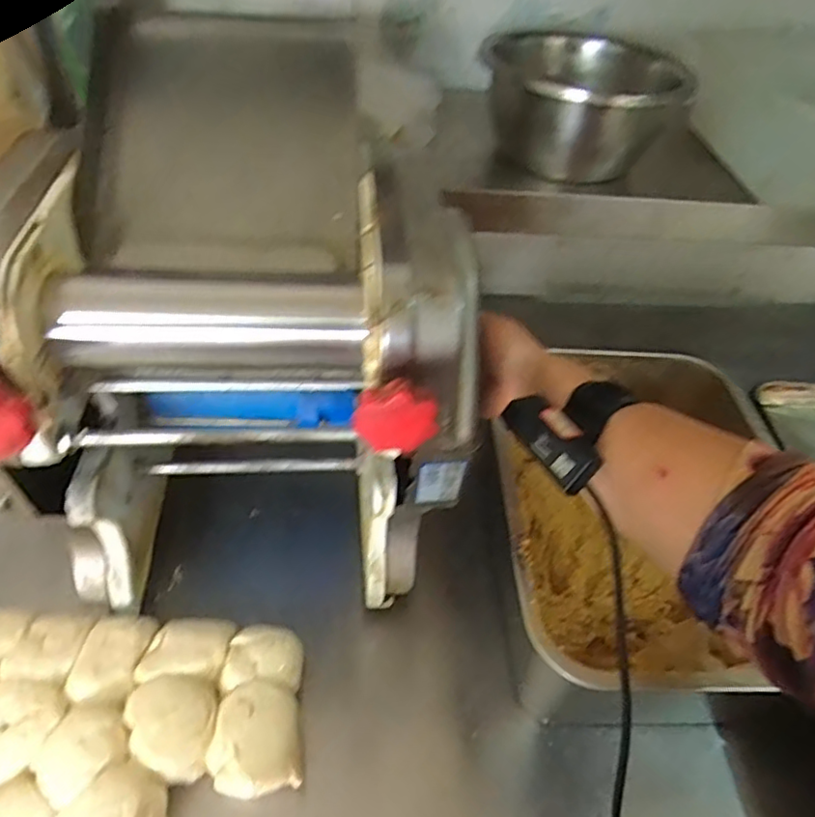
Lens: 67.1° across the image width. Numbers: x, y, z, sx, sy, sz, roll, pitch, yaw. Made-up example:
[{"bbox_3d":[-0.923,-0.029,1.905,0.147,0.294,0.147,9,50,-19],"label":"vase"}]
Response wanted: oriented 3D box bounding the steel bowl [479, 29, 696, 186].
[{"bbox_3d":[0.167,-0.284,0.587,0.154,0.097,0.152,4,45,-4],"label":"steel bowl"}]

